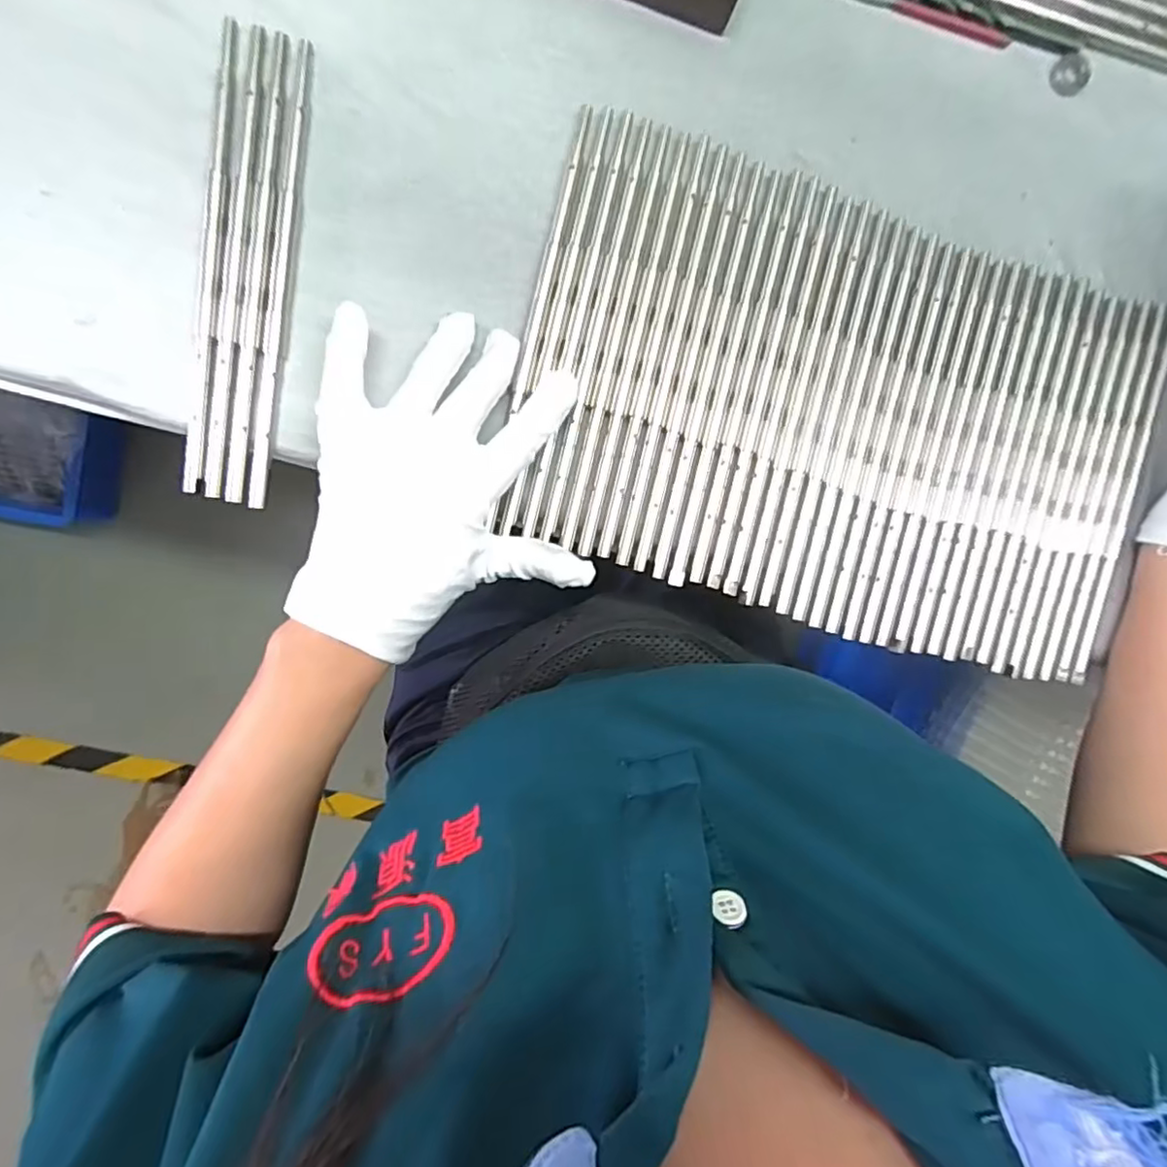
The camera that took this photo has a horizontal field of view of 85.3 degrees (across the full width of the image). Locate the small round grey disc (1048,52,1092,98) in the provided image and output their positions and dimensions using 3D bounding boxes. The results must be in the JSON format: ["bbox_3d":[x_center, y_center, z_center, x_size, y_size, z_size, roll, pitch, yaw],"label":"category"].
[{"bbox_3d":[0.258,-0.270,0.336,0.021,0.004,0.020,0,93,-6],"label":"small round grey disc"}]

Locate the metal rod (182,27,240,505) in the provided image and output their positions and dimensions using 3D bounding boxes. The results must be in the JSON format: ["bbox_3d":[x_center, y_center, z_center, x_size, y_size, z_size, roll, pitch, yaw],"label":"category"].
[{"bbox_3d":[-0.170,-0.149,0.289,0.009,0.004,0.210,6,92,-6],"label":"metal rod"}]

